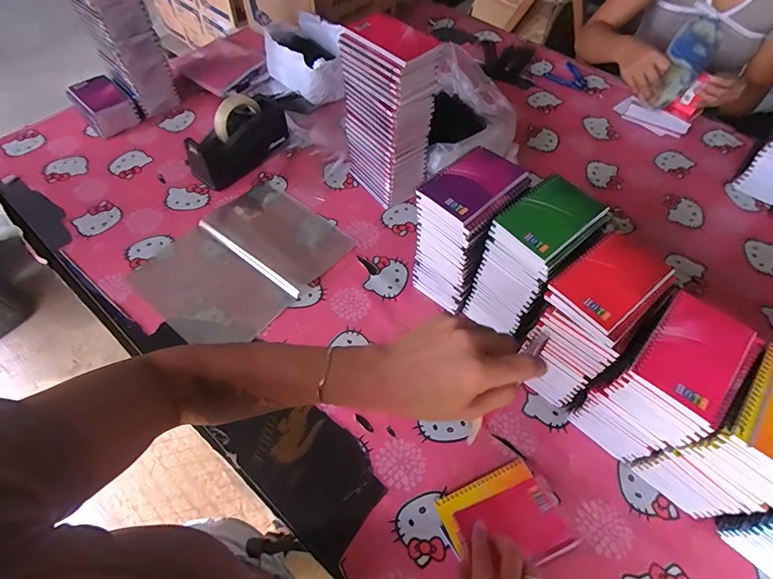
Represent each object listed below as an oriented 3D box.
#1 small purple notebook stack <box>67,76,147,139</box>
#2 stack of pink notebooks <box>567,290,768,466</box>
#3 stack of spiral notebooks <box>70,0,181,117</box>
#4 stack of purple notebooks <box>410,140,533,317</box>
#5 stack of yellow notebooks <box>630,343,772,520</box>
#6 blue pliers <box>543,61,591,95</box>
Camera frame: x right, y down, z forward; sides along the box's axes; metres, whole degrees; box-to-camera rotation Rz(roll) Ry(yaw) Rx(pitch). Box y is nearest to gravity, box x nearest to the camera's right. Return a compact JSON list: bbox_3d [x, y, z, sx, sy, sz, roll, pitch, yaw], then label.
[{"bbox_3d":[-0.614,-0.404,0.936,0.130,0.059,0.098,36,62,21],"label":"small purple notebook stack"},{"bbox_3d":[0.316,0.123,0.529,0.102,0.215,0.130,37,62,21],"label":"stack of pink notebooks"},{"bbox_3d":[-0.538,-0.530,0.865,0.114,0.331,0.134,-27,60,-18],"label":"stack of spiral notebooks"},{"bbox_3d":[0.117,-0.087,0.640,0.102,0.193,0.143,35,62,19],"label":"stack of purple notebooks"},{"bbox_3d":[0.399,0.176,0.497,0.107,0.211,0.138,39,63,22],"label":"stack of yellow notebooks"},{"bbox_3d":[0.471,-0.529,1.087,0.081,0.010,0.127,-23,59,-16],"label":"blue pliers"}]

